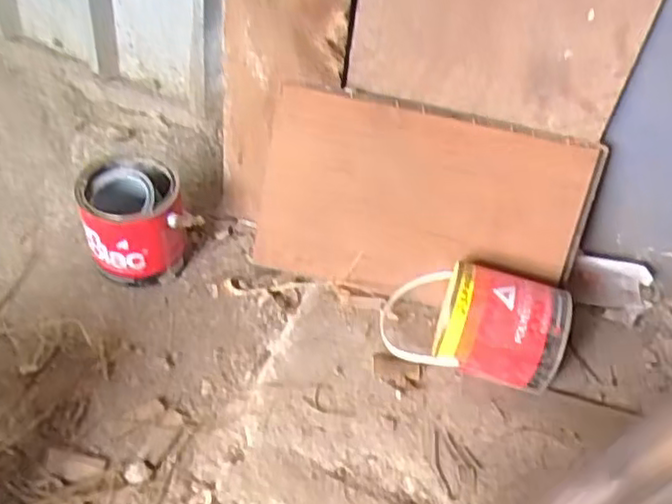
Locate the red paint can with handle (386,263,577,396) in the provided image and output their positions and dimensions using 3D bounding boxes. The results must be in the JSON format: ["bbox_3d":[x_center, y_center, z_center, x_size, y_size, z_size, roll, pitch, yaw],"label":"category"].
[{"bbox_3d":[0.192,0.094,0.990,0.250,0.154,0.151,20,50,8],"label":"red paint can with handle"}]

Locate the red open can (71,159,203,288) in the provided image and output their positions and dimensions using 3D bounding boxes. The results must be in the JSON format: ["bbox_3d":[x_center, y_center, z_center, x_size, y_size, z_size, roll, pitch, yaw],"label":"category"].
[{"bbox_3d":[-0.306,-0.046,1.082,0.151,0.156,0.152,4,49,-5],"label":"red open can"}]

